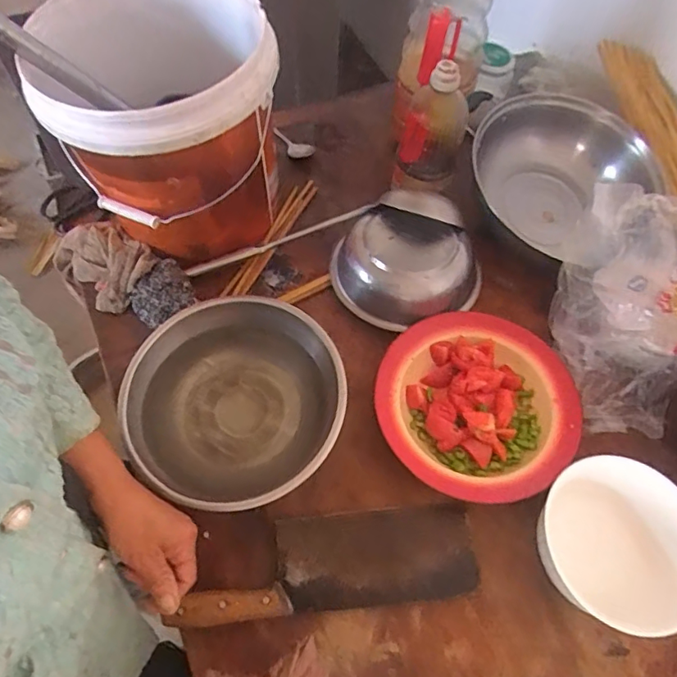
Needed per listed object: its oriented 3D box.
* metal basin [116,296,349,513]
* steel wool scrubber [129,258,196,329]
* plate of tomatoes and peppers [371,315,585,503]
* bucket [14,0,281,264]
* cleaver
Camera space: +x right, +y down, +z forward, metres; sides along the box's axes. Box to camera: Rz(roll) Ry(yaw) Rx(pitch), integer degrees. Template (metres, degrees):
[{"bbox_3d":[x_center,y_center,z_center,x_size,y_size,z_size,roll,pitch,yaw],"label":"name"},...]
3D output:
[{"bbox_3d":[-0.114,0.069,0.584,0.216,0.075,0.225,1,61,-2],"label":"metal basin"},{"bbox_3d":[-0.216,-0.052,0.654,0.072,0.033,0.063,-35,68,-20],"label":"steel wool scrubber"},{"bbox_3d":[0.154,0.072,0.594,0.209,0.039,0.207,1,61,-2],"label":"plate of tomatoes and peppers"},{"bbox_3d":[-0.194,-0.250,0.621,0.240,0.217,0.230,1,61,-2],"label":"bucket"},{"bbox_3d":[-0.008,0.232,0.542,0.294,0.018,0.100,-11,62,-8],"label":"cleaver"}]

